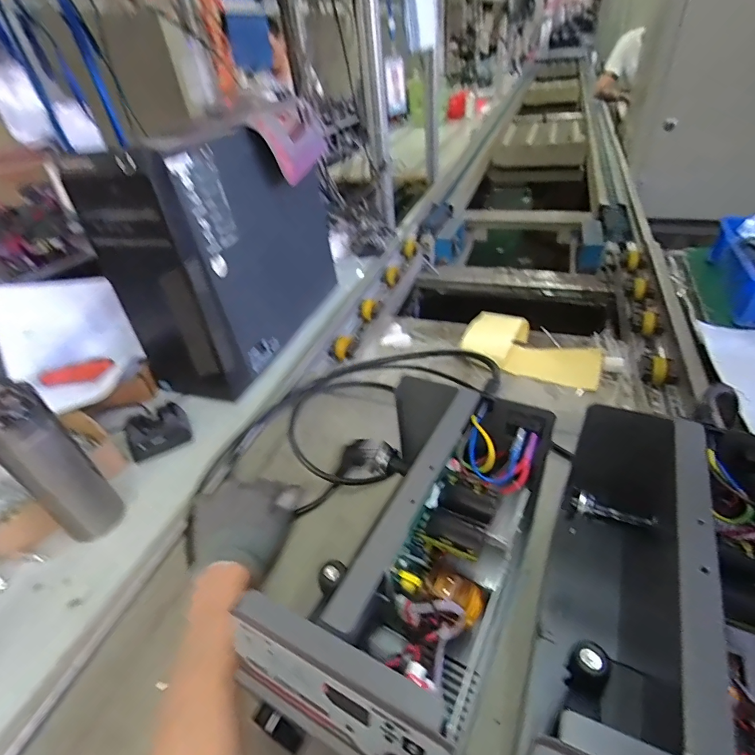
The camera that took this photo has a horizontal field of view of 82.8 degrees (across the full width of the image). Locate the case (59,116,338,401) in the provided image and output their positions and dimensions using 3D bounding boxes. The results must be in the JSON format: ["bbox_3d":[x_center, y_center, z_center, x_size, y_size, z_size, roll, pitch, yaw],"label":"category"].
[{"bbox_3d":[-0.245,-0.230,0.751,0.163,0.353,0.400,12,43,22],"label":"case"}]

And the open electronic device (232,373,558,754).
[{"bbox_3d":[0.035,0.160,0.370,0.147,0.179,0.276,15,44,25],"label":"open electronic device"}]

